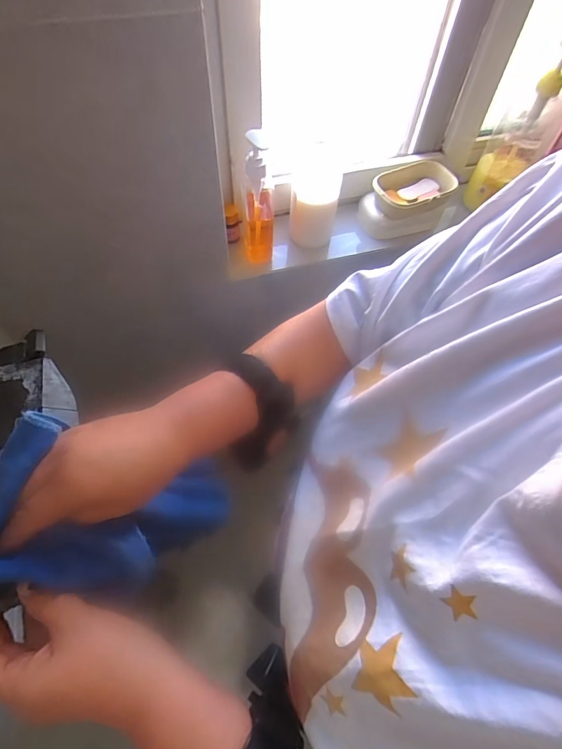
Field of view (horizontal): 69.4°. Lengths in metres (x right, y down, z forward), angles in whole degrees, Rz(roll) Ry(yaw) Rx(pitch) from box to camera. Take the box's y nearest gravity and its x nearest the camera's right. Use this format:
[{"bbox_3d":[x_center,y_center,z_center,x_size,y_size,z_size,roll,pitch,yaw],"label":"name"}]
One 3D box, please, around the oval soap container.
[{"bbox_3d":[0.217,-0.297,0.699,0.153,0.076,0.095,-16,60,-12],"label":"oval soap container"}]

